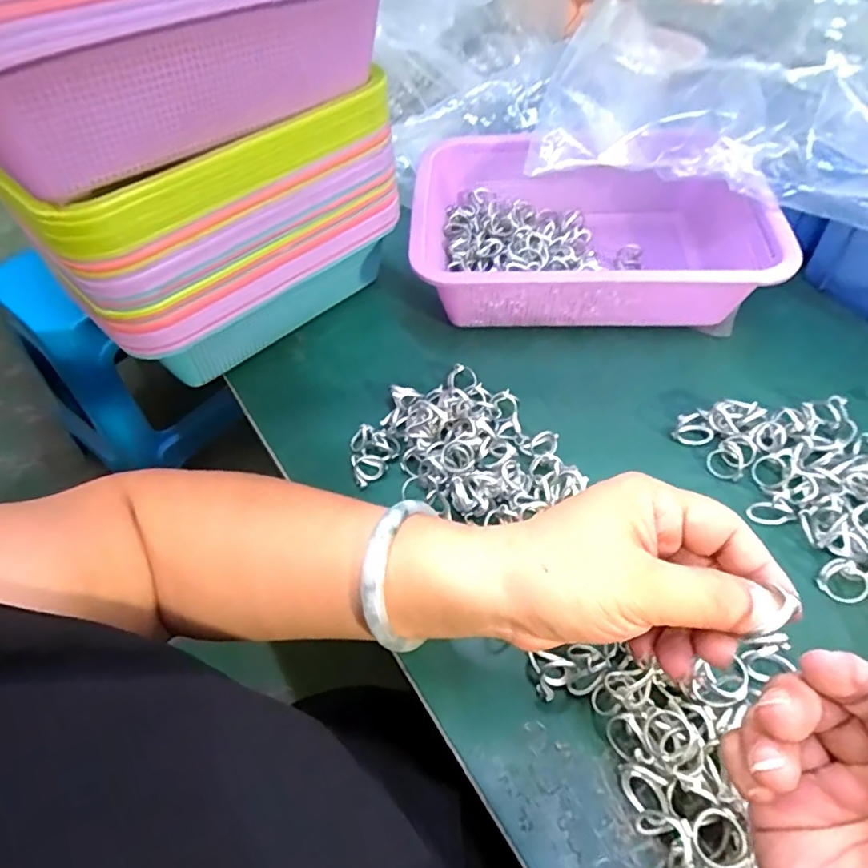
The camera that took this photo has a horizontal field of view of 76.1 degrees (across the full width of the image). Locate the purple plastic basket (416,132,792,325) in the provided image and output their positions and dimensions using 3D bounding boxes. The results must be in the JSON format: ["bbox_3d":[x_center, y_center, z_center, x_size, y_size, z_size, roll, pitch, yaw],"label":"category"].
[{"bbox_3d":[0.138,-0.184,0.520,0.304,0.084,0.222,1,52,5],"label":"purple plastic basket"}]

